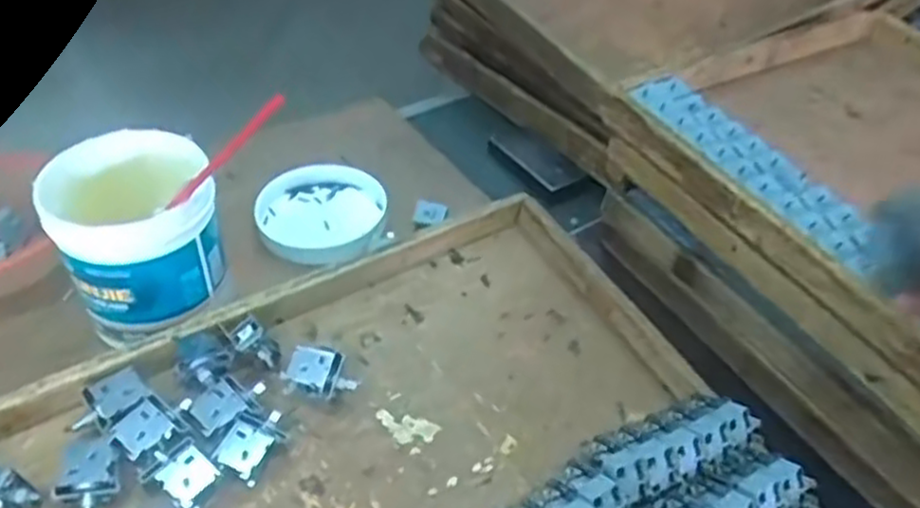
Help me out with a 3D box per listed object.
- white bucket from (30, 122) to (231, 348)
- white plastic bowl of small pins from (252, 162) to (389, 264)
[{"bbox_3d":[-0.244,-0.025,0.561,0.114,0.122,0.118,-14,46,-17],"label":"white bucket"},{"bbox_3d":[-0.137,-0.038,0.715,0.121,0.029,0.127,2,44,-2],"label":"white plastic bowl of small pins"}]

